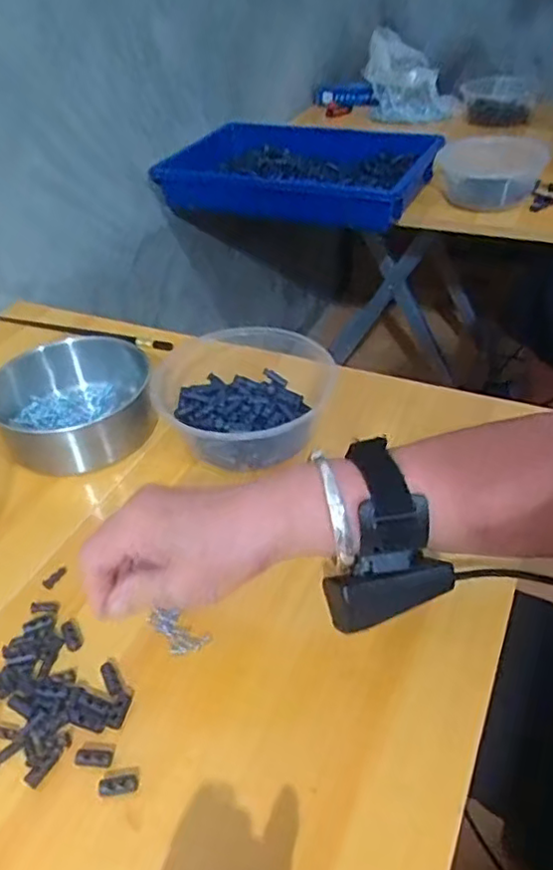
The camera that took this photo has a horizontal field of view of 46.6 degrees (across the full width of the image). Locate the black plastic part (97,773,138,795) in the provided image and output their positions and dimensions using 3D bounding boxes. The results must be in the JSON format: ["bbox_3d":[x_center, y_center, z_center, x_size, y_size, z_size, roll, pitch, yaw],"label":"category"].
[{"bbox_3d":[-0.079,0.174,0.320,0.019,0.004,0.008,-8,40,-5],"label":"black plastic part"}]

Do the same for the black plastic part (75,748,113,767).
[{"bbox_3d":[-0.094,0.166,0.330,0.019,0.004,0.008,0,40,5],"label":"black plastic part"}]

